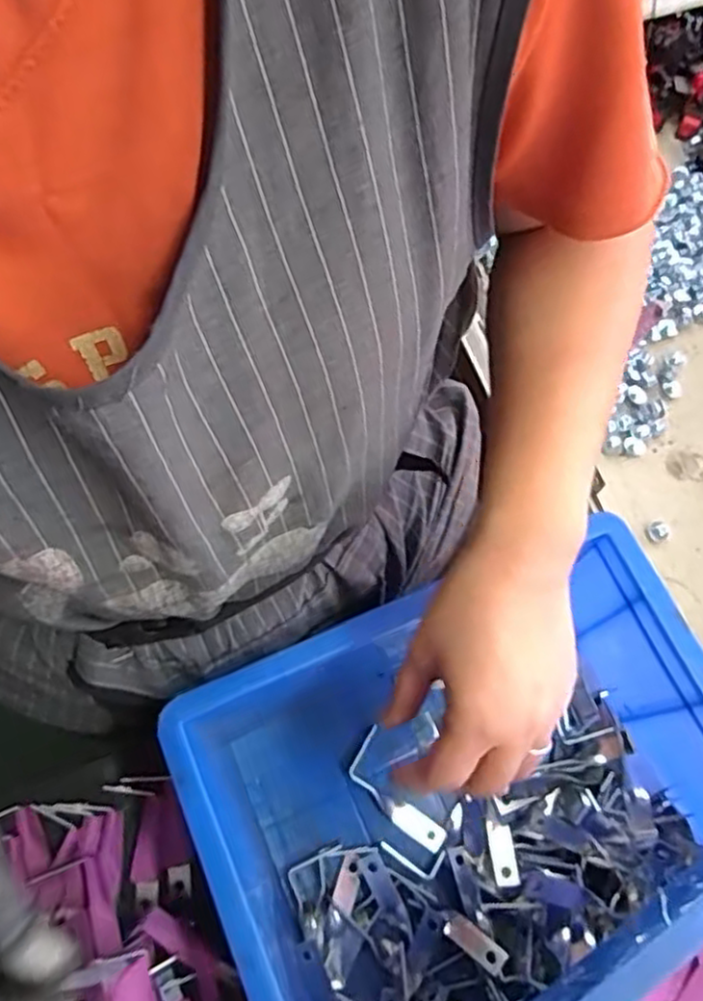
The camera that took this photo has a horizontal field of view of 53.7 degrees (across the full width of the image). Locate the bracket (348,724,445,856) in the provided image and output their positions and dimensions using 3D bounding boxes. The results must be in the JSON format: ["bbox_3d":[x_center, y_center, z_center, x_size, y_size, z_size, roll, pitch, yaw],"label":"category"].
[{"bbox_3d":[0.033,0.207,0.493,0.034,0.013,0.087,-40,76,-16],"label":"bracket"}]

